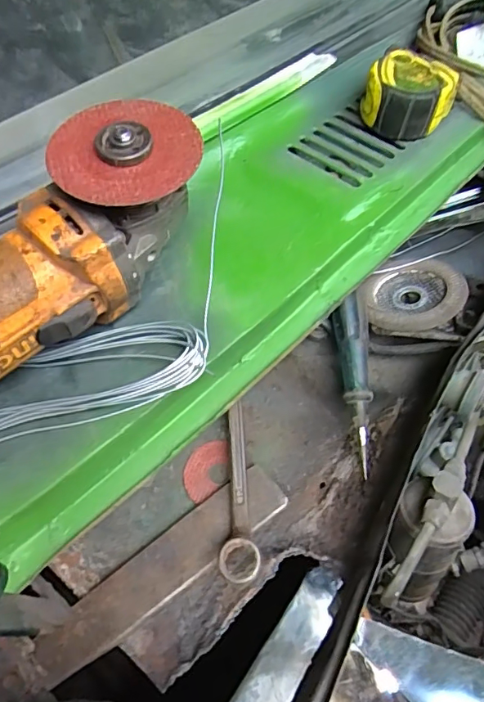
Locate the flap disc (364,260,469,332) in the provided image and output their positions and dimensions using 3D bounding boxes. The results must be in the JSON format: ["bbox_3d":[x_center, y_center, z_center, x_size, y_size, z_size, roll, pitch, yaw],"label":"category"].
[{"bbox_3d":[0.140,-0.045,0.405,0.076,0.021,0.074,-3,50,3],"label":"flap disc"}]

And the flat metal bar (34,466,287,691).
[{"bbox_3d":[-0.055,0.152,0.355,0.191,0.010,0.040,-32,55,-20],"label":"flat metal bar"}]

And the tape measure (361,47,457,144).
[{"bbox_3d":[0.127,-0.196,0.383,0.065,0.042,0.055,13,53,16],"label":"tape measure"}]

